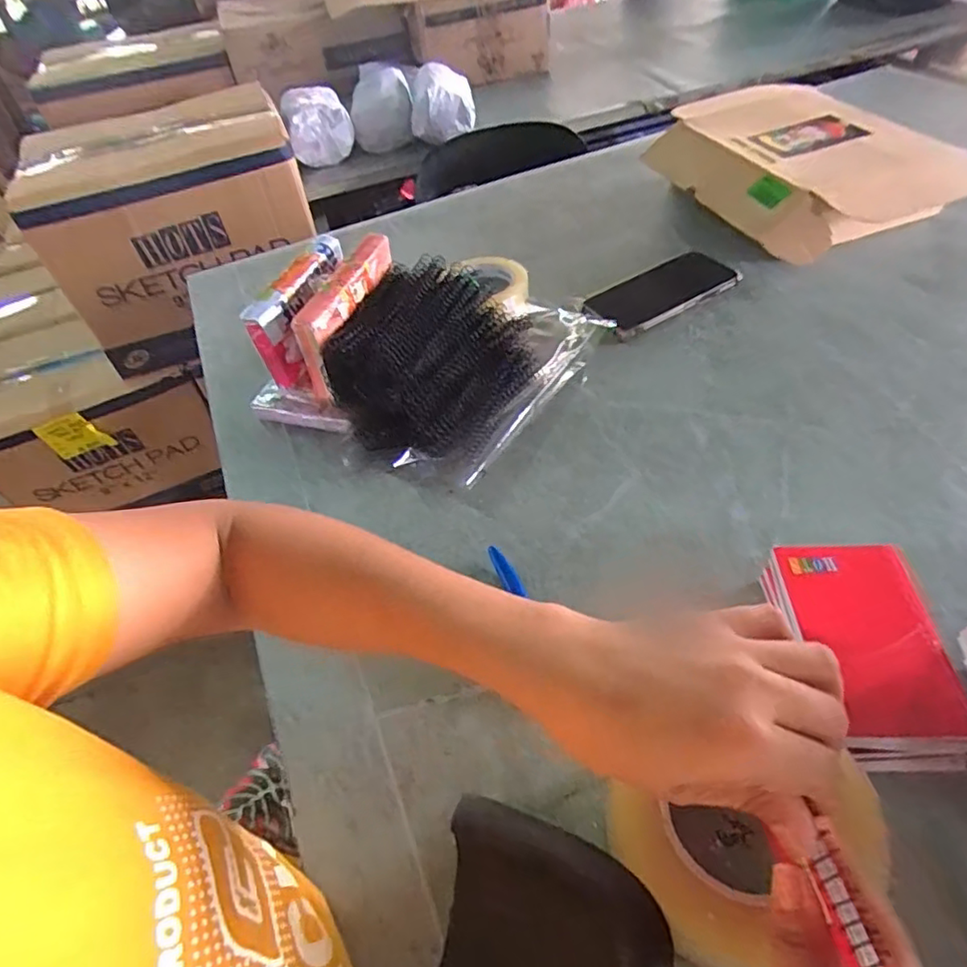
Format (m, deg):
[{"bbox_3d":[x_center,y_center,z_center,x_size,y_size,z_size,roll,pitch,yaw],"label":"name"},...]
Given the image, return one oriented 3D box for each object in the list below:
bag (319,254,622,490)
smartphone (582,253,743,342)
[{"bbox_3d":[-0.021,-0.139,0.600,0.188,0.091,0.279,25,57,27],"label":"bag"},{"bbox_3d":[0.194,-0.212,0.674,0.169,0.009,0.076,-28,59,-15],"label":"smartphone"}]

